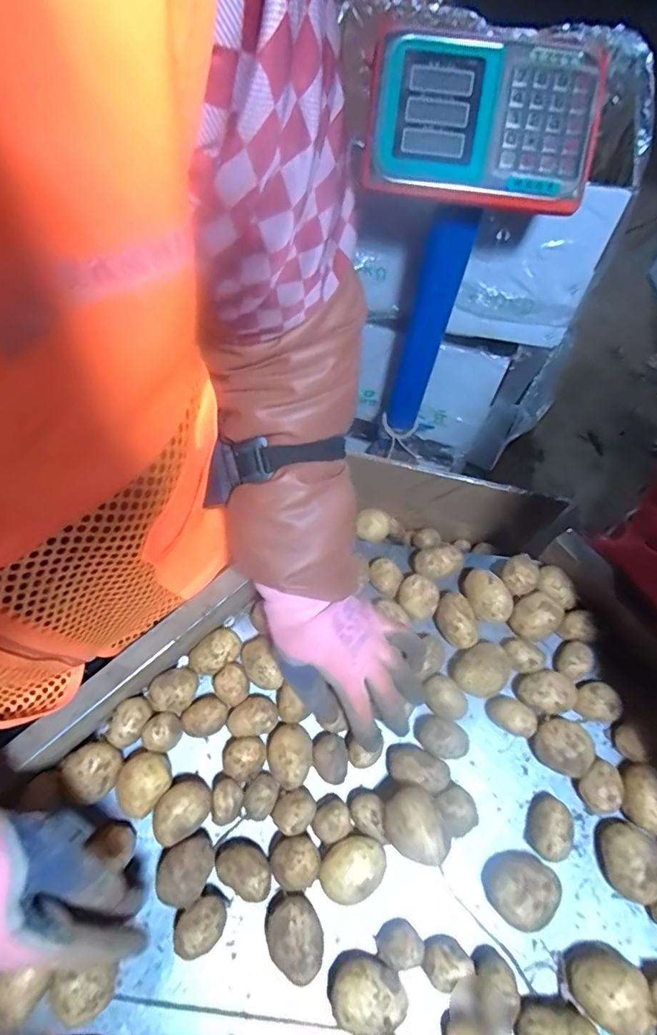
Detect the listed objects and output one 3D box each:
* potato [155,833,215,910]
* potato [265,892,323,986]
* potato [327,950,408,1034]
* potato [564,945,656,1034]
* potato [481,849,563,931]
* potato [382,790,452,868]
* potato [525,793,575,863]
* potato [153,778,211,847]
[{"bbox_3d":[-0.116,0.286,0.405,0.038,0.035,0.048,38,69,16],"label":"potato"},{"bbox_3d":[-0.027,0.326,0.392,0.041,0.034,0.052,-23,67,-12],"label":"potato"},{"bbox_3d":[0.027,0.357,0.376,0.047,0.033,0.055,-40,71,-18],"label":"potato"},{"bbox_3d":[0.212,0.358,0.381,0.047,0.043,0.050,-41,72,-18],"label":"potato"},{"bbox_3d":[0.156,0.303,0.413,0.047,0.040,0.051,41,70,16],"label":"potato"},{"bbox_3d":[0.070,0.250,0.404,0.043,0.037,0.053,-22,67,-11],"label":"potato"},{"bbox_3d":[0.194,0.270,0.436,0.027,0.035,0.049,20,66,8],"label":"potato"},{"bbox_3d":[-0.123,0.249,0.425,0.036,0.043,0.049,39,70,16],"label":"potato"}]

